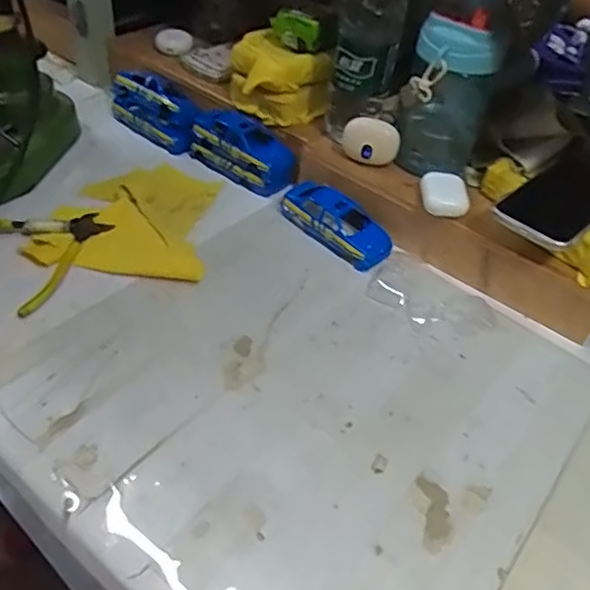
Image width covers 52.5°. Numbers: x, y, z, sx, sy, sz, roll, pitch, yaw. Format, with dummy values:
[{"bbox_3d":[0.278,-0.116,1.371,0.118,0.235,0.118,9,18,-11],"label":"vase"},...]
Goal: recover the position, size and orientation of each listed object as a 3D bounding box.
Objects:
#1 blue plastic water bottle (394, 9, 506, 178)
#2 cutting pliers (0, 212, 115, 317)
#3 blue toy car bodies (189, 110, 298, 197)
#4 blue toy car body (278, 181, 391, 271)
[{"bbox_3d":[0.152,-0.196,0.605,0.082,0.161,0.074,19,45,12],"label":"blue plastic water bottle"},{"bbox_3d":[-0.243,-0.053,0.582,0.132,0.018,0.126,36,51,26],"label":"cutting pliers"},{"bbox_3d":[-0.062,-0.170,0.701,0.132,0.053,0.051,32,50,23],"label":"blue toy car bodies"},{"bbox_3d":[0.043,-0.080,0.635,0.130,0.028,0.054,36,51,27],"label":"blue toy car body"}]

